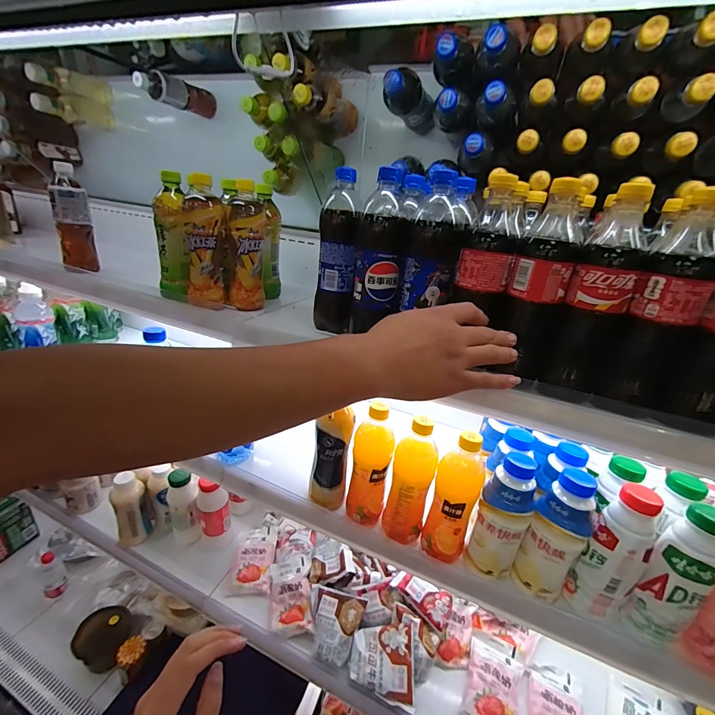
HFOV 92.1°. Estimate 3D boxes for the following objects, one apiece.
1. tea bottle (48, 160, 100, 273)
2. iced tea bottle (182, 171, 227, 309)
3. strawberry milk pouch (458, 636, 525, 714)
[{"bbox_3d":[-0.604,-0.292,0.734,0.063,0.200,0.062,-9,27,-36],"label":"tea bottle"},{"bbox_3d":[-0.260,-0.190,0.586,0.060,0.200,0.056,-9,27,-35],"label":"iced tea bottle"},{"bbox_3d":[0.232,0.571,0.588,0.087,0.027,0.131,17,24,22],"label":"strawberry milk pouch"}]

